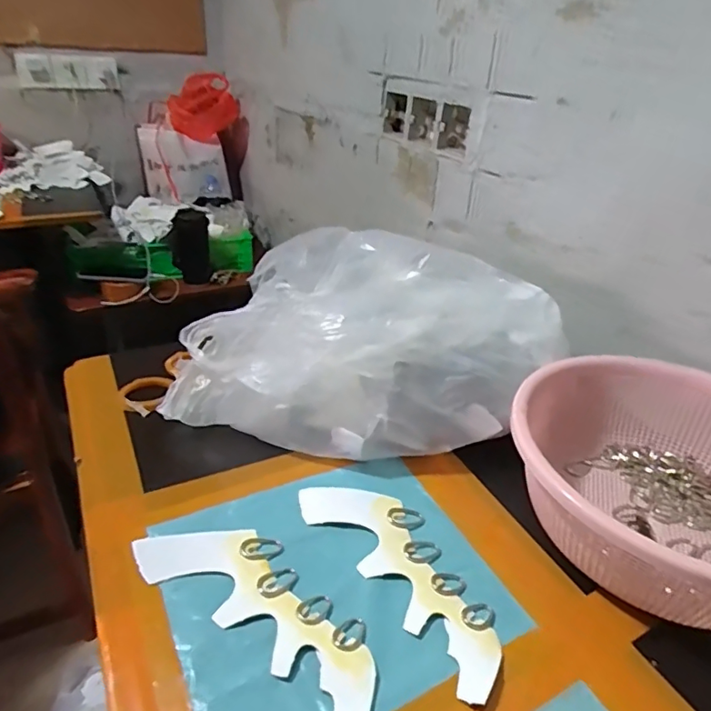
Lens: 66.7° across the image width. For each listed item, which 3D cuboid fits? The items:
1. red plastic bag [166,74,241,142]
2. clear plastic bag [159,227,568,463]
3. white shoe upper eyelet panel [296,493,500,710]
[{"bbox_3d":[-0.439,-0.720,1.568,0.195,0.155,0.134,-2,31,-9],"label":"red plastic bag"},{"bbox_3d":[0.020,-0.016,0.614,0.388,0.152,0.266,9,31,10],"label":"clear plastic bag"},{"bbox_3d":[0.042,0.172,0.444,0.080,0.008,0.213,-17,36,-30],"label":"white shoe upper eyelet panel"}]

